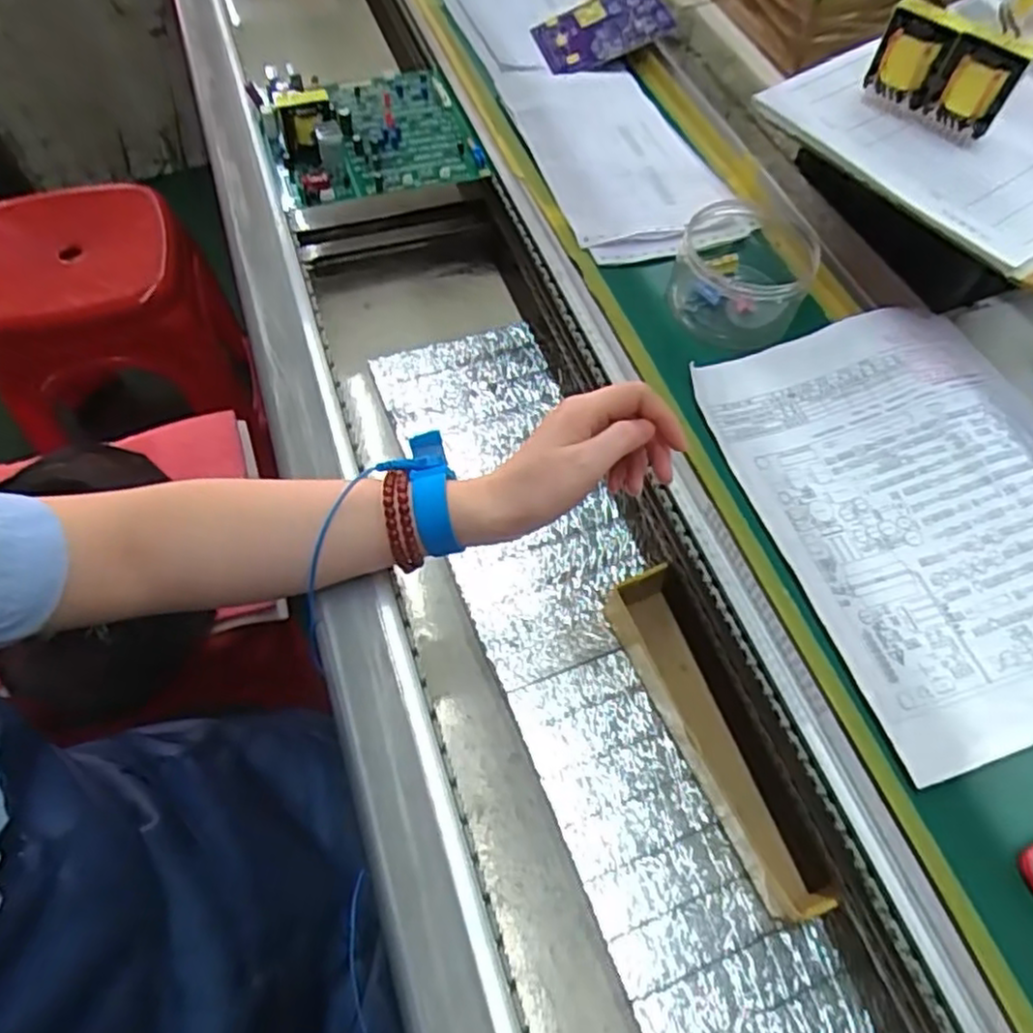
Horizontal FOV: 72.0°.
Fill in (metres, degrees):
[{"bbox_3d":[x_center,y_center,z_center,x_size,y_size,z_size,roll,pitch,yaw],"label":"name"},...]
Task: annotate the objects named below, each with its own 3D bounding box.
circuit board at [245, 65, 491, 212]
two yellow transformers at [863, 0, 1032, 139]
[{"bbox_3d":[-0.139,-0.365,0.643,0.180,0.033,0.178,-17,63,-12],"label":"circuit board"},{"bbox_3d":[0.268,-0.280,0.444,0.085,0.046,0.029,39,65,17],"label":"two yellow transformers"}]

